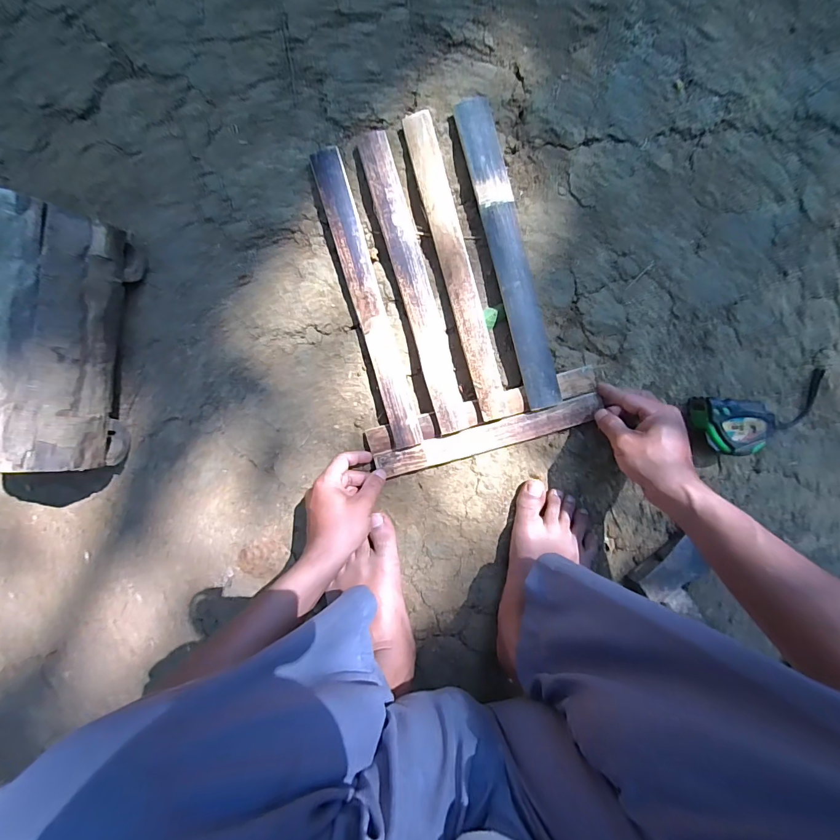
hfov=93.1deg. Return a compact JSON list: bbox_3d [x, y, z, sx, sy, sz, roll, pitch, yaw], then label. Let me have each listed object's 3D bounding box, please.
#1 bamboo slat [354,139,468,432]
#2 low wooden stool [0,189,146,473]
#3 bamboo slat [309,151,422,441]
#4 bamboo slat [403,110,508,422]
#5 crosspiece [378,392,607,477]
[{"bbox_3d":[-0.004,-0.154,0.461,0.037,0.012,0.346,-16,97,5],"label":"bamboo slat"},{"bbox_3d":[-0.417,-0.088,0.448,0.120,0.120,0.276,12,96,0],"label":"low wooden stool"},{"bbox_3d":[-0.059,-0.136,0.473,0.036,0.025,0.344,-15,97,4],"label":"bamboo slat"},{"bbox_3d":[0.044,-0.170,0.457,0.034,0.012,0.346,-15,97,4],"label":"bamboo slat"},{"bbox_3d":[0.083,0.022,0.491,0.274,0.010,0.037,-16,97,3],"label":"crosspiece"}]

